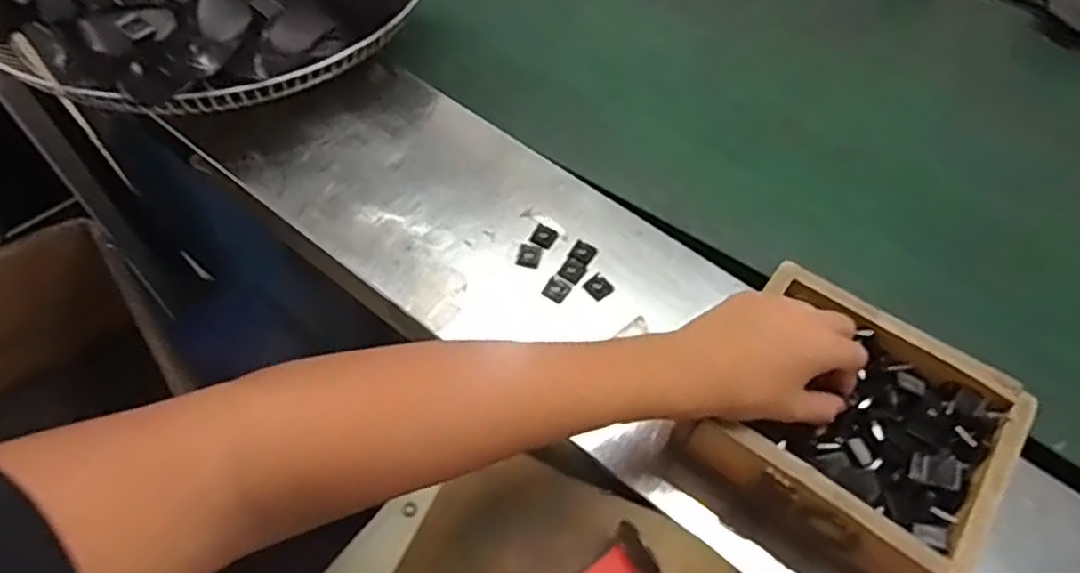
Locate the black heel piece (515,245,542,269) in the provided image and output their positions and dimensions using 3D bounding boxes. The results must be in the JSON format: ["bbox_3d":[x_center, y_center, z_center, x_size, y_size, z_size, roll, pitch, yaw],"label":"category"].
[{"bbox_3d":[-0.009,-0.025,0.552,0.018,0.004,0.020,12,56,6],"label":"black heel piece"}]

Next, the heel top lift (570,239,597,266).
[{"bbox_3d":[0.036,-0.027,0.557,0.018,0.004,0.021,24,58,13],"label":"heel top lift"}]

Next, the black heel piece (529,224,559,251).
[{"bbox_3d":[0.003,-0.041,0.565,0.020,0.004,0.021,29,59,16],"label":"black heel piece"}]

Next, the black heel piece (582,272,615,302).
[{"bbox_3d":[0.046,0.001,0.539,0.019,0.004,0.020,-38,65,-25],"label":"black heel piece"}]

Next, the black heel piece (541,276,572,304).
[{"bbox_3d":[0.013,0.003,0.536,0.018,0.004,0.020,30,60,17],"label":"black heel piece"}]

